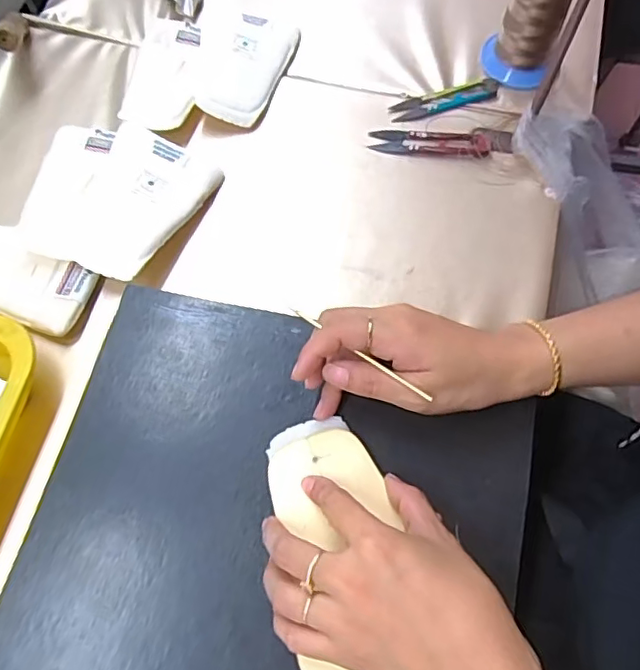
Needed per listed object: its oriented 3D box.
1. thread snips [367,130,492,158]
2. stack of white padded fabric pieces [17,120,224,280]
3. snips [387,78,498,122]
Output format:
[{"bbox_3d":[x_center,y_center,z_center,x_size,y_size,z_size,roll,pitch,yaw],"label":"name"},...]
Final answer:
[{"bbox_3d":[0.094,-0.166,0.498,0.099,0.012,0.026,6,69,2],"label":"thread snips"},{"bbox_3d":[-0.168,-0.111,0.465,0.139,0.024,0.130,20,70,7],"label":"stack of white padded fabric pieces"},{"bbox_3d":[0.111,-0.210,0.517,0.096,0.008,0.027,-17,70,-7],"label":"snips"}]

